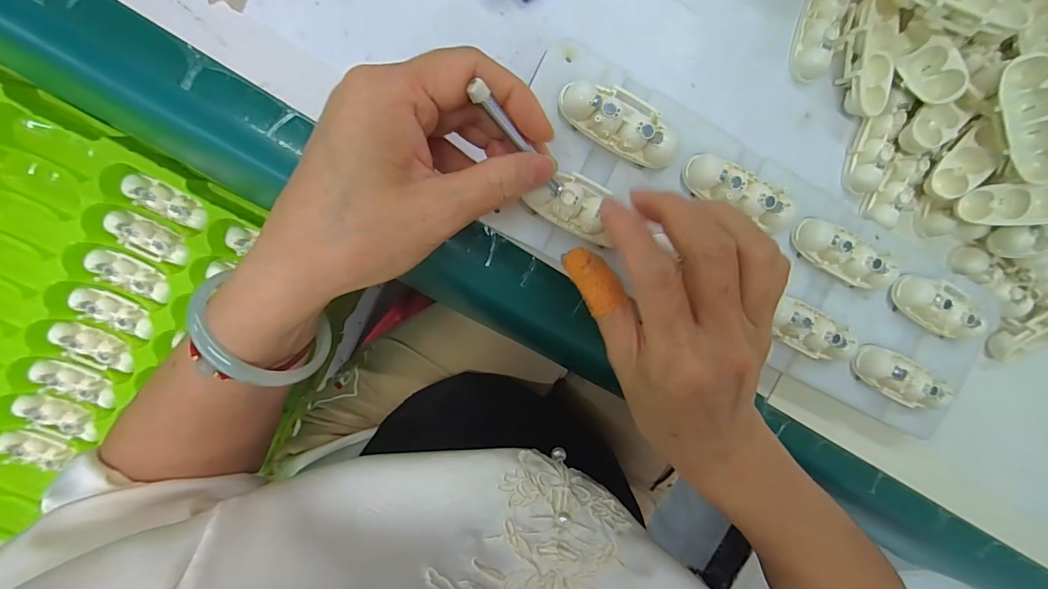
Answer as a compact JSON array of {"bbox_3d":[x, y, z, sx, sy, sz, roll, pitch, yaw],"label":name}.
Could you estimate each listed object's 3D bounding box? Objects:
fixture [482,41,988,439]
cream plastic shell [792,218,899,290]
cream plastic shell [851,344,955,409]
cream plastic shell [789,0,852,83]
[{"bbox_3d":[0.133,-0.020,0.248,0.302,0.032,0.110,28,89,-11],"label":"fixture"},{"bbox_3d":[0.177,-0.022,0.248,0.061,0.018,0.023,21,94,-10],"label":"cream plastic shell"},{"bbox_3d":[0.222,0.049,0.264,0.064,0.017,0.026,21,94,-10],"label":"cream plastic shell"},{"bbox_3d":[0.167,-0.151,0.249,0.024,0.017,0.059,12,96,-10],"label":"cream plastic shell"}]

